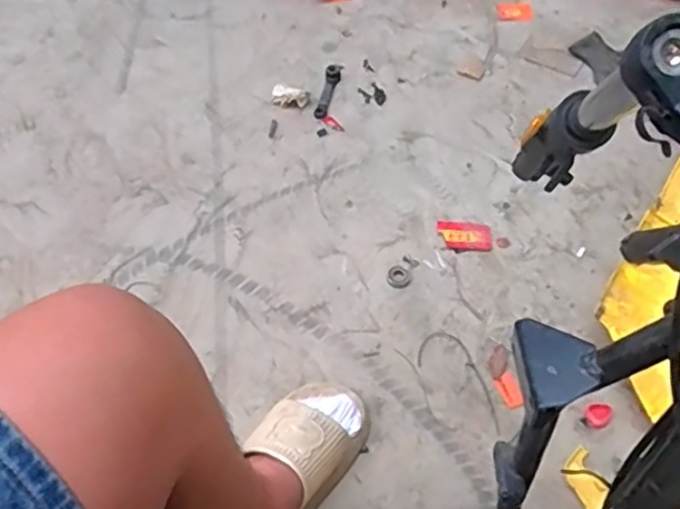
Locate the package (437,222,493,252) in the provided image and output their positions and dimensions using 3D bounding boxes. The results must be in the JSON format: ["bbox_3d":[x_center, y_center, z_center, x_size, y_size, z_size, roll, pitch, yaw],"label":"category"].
[{"bbox_3d":[0.194,-0.027,1.040,0.082,0.006,0.050,4,55,3],"label":"package"}]

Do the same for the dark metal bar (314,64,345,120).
[{"bbox_3d":[-0.022,-0.301,1.233,0.030,0.014,0.144,10,55,9],"label":"dark metal bar"}]

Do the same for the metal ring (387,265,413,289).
[{"bbox_3d":[0.088,0.034,0.997,0.035,0.004,0.039,-17,55,-10],"label":"metal ring"}]

